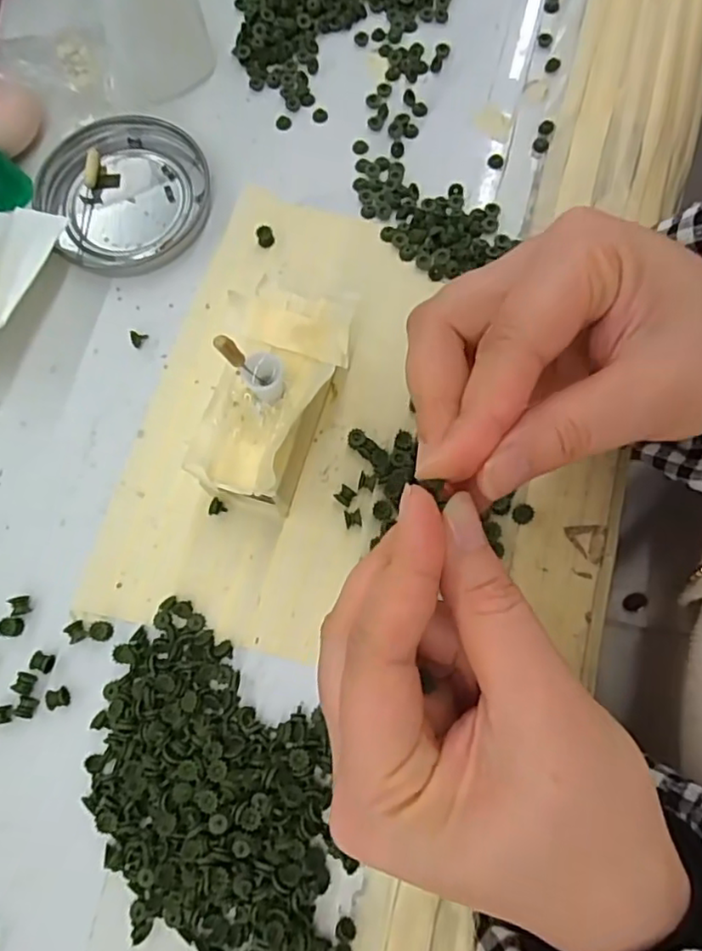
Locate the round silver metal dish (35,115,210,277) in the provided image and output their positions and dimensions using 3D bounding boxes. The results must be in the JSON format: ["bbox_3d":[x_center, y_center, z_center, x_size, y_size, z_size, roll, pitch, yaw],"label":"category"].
[{"bbox_3d":[-0.103,-0.128,0.291,0.075,0.012,0.071,0,76,1],"label":"round silver metal dish"}]

